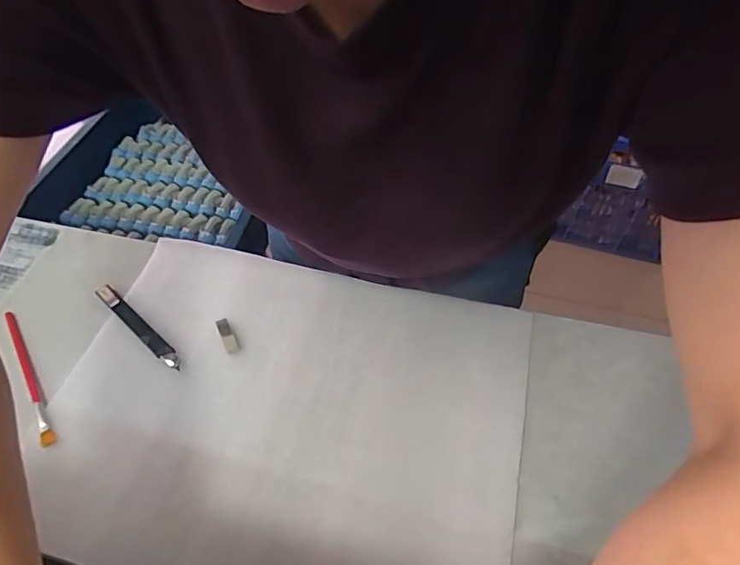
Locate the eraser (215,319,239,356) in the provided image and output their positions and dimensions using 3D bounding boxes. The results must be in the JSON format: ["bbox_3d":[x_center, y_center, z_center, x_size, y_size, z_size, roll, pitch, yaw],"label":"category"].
[{"bbox_3d":[-0.137,0.051,0.472,0.012,0.008,0.038,-25,53,-18],"label":"eraser"}]

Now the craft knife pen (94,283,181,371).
[{"bbox_3d":[-0.229,0.041,0.484,0.135,0.012,0.016,35,60,24],"label":"craft knife pen"}]

